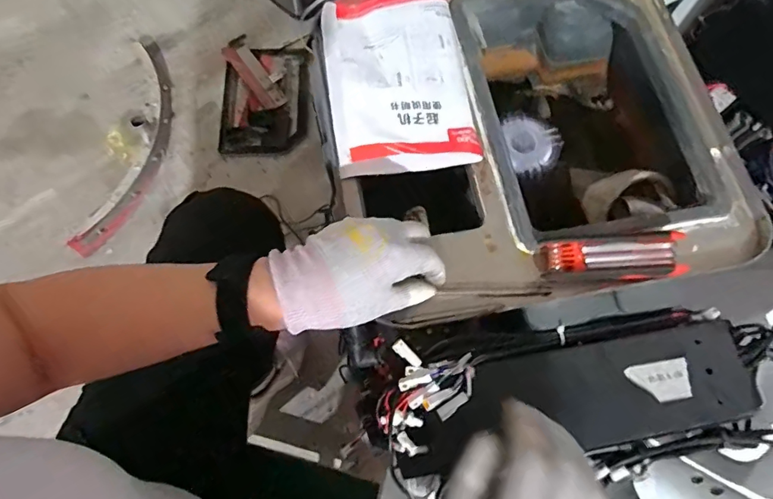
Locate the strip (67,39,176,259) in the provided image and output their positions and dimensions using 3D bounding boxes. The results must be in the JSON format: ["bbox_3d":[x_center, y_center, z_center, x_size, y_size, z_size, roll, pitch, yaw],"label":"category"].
[{"bbox_3d":[-0.585,-0.262,1.118,0.146,0.043,0.580,8,71,3],"label":"strip"}]

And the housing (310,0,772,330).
[{"bbox_3d":[0.145,-0.100,0.563,0.401,0.208,0.363,-12,71,-4],"label":"housing"}]

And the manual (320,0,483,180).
[{"bbox_3d":[0.010,-0.178,0.480,0.137,0.028,0.211,-7,71,-2],"label":"manual"}]

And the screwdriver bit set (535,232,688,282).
[{"bbox_3d":[0.194,0.008,0.417,0.119,0.034,0.041,-2,71,-1],"label":"screwdriver bit set"}]

